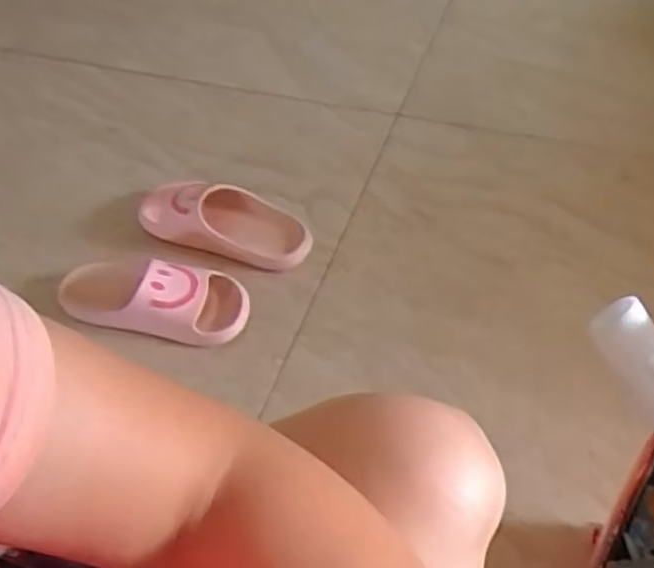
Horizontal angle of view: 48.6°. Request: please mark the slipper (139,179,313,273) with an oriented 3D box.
[{"bbox_3d":[-0.154,-0.109,1.035,0.272,0.086,0.103,17,56,18],"label":"slipper"}]

